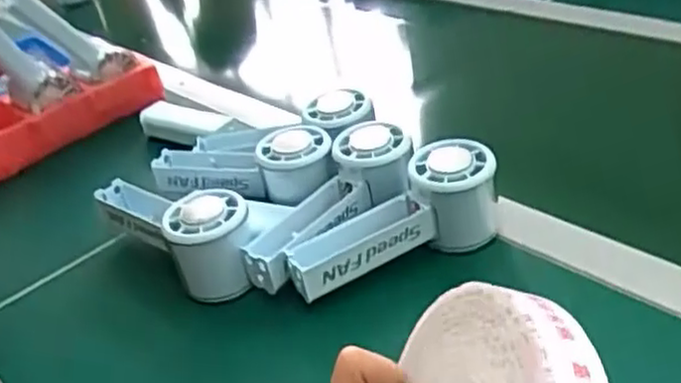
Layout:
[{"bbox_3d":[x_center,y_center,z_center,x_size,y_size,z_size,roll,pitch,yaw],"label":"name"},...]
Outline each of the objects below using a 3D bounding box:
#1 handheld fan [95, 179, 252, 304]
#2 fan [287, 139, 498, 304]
[{"bbox_3d":[-0.120,0.024,0.526,0.052,0.068,0.154,-33,42,-31],"label":"handheld fan"},{"bbox_3d":[0.033,0.016,0.478,0.142,0.053,0.054,-16,36,-11],"label":"fan"}]

